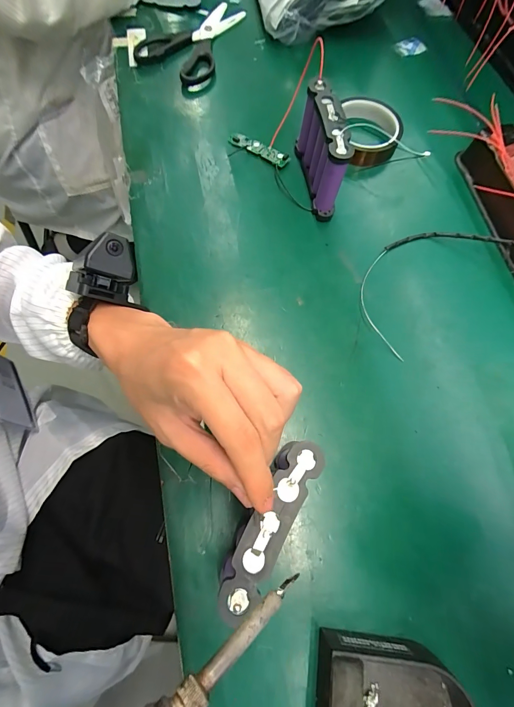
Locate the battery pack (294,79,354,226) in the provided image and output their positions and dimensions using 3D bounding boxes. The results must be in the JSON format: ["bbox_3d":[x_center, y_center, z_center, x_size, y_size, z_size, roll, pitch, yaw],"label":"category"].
[{"bbox_3d":[0.070,-0.213,0.356,0.024,0.082,0.108,-9,70,-6],"label":"battery pack"}]

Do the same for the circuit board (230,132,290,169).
[{"bbox_3d":[0.002,-0.248,0.403,0.080,0.004,0.017,31,94,9],"label":"circuit board"}]

